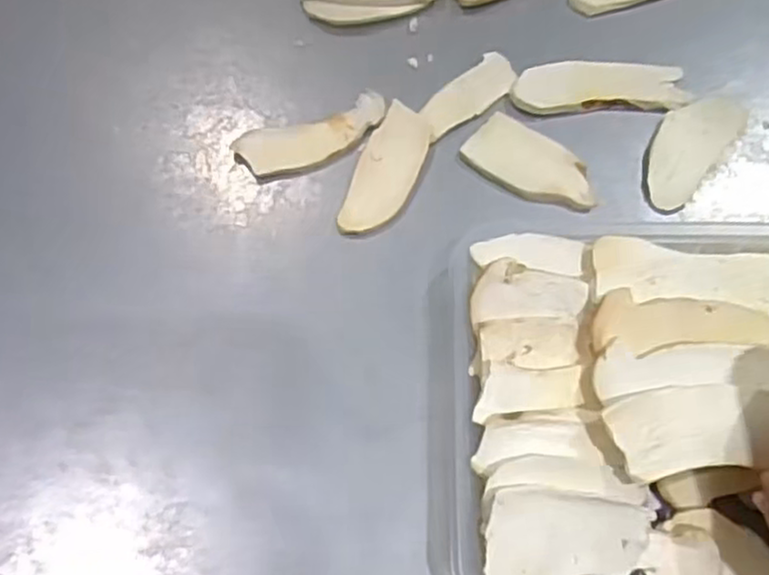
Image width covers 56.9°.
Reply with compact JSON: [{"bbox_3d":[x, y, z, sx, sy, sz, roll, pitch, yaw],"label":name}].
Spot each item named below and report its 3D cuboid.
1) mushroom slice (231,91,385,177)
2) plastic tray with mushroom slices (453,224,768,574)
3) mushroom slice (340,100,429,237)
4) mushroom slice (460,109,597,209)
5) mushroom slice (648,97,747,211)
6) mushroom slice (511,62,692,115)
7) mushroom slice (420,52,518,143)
[{"bbox_3d":[-0.030,-0.063,0.296,0.063,0.005,0.023,-19,70,-5],"label":"mushroom slice"},{"bbox_3d":[0.111,0.039,0.235,0.173,0.030,0.137,1,69,3],"label":"plastic tray with mushroom slices"},{"bbox_3d":[0.001,-0.048,0.288,0.024,0.004,0.058,19,71,9],"label":"mushroom slice"},{"bbox_3d":[0.060,-0.050,0.285,0.054,0.004,0.027,38,75,15],"label":"mushroom slice"},{"bbox_3d":[0.123,-0.058,0.288,0.025,0.004,0.058,38,75,15],"label":"mushroom slice"},{"bbox_3d":[0.090,-0.085,0.298,0.070,0.004,0.021,1,69,3],"label":"mushroom slice"},{"bbox_3d":[0.035,-0.081,0.298,0.048,0.004,0.018,-41,73,-12],"label":"mushroom slice"}]

